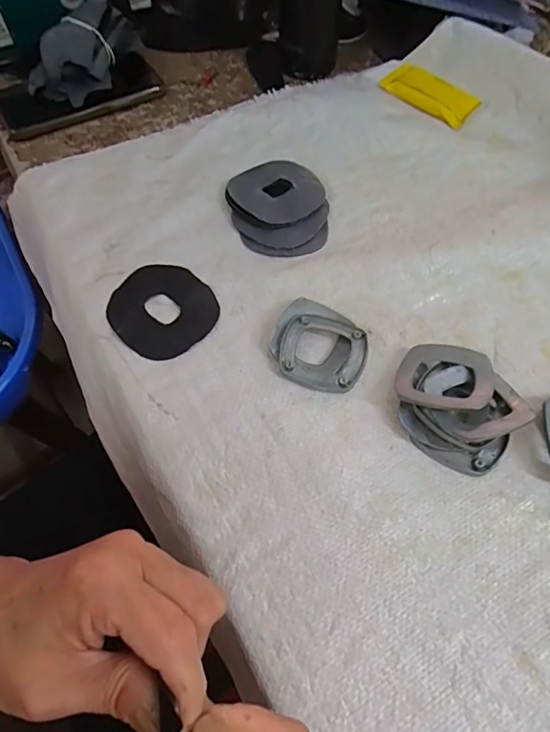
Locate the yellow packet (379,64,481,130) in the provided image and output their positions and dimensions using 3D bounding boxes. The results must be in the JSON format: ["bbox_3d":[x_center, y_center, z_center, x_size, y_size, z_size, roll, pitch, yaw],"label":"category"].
[{"bbox_3d":[0.162,-0.290,0.488,0.100,0.013,0.051,42,69,19],"label":"yellow packet"}]

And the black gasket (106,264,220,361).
[{"bbox_3d":[-0.087,-0.045,0.357,0.079,0.006,0.076,41,69,19],"label":"black gasket"}]

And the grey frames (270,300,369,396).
[{"bbox_3d":[0.034,-0.017,0.342,0.069,0.011,0.070,21,64,10],"label":"grey frames"}]

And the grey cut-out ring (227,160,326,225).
[{"bbox_3d":[0.003,-0.158,0.413,0.080,0.010,0.076,0,62,-1],"label":"grey cut-out ring"}]

